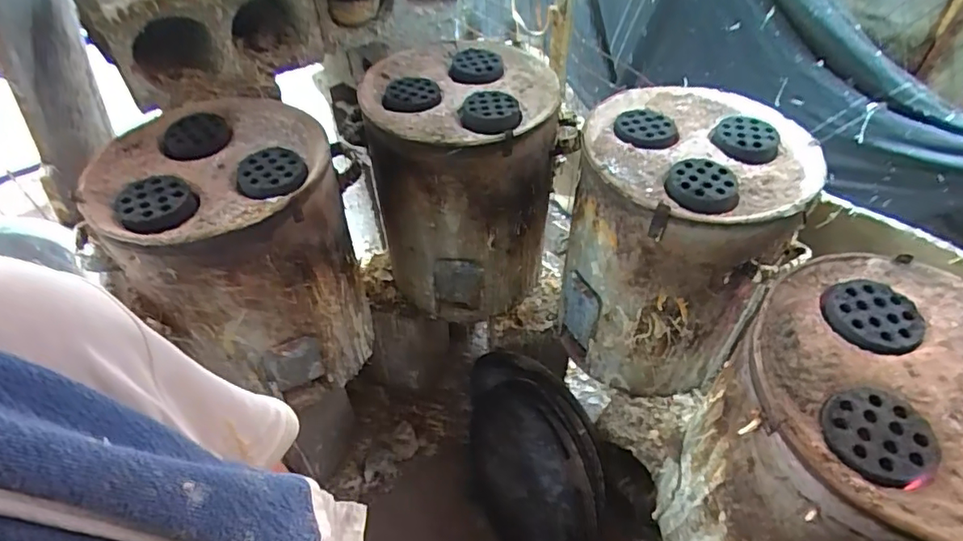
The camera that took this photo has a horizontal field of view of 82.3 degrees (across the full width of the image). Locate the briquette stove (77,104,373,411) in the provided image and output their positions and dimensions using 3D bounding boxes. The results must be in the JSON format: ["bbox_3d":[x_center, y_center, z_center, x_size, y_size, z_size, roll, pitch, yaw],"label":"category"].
[{"bbox_3d":[-0.418,-0.020,1.016,0.347,0.442,0.356,-26,53,-22],"label":"briquette stove"}]

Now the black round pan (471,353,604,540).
[{"bbox_3d":[0.099,0.413,1.208,0.344,0.469,0.071,-10,-3,41],"label":"black round pan"}]

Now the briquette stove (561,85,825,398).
[{"bbox_3d":[0.347,-0.047,1.054,0.360,0.459,0.362,26,53,21],"label":"briquette stove"}]

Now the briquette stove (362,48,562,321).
[{"bbox_3d":[-0.040,-0.148,1.139,0.337,0.500,0.296,3,48,1],"label":"briquette stove"}]

